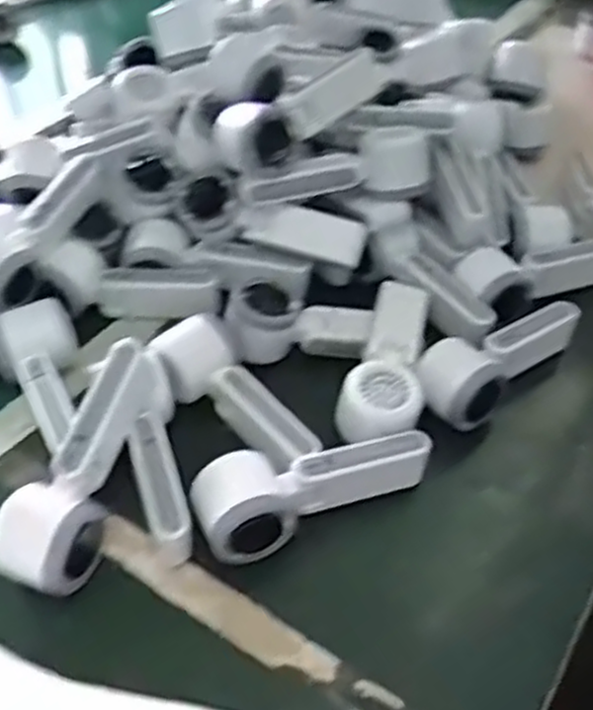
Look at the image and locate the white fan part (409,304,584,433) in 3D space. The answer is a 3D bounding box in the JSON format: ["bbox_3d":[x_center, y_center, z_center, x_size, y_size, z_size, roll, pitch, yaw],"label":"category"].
[{"bbox_3d":[0.169,0.006,0.637,0.161,0.052,0.057,-26,51,-26],"label":"white fan part"}]

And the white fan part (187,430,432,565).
[{"bbox_3d":[0.010,0.087,0.549,0.166,0.047,0.063,-21,49,-22],"label":"white fan part"}]

